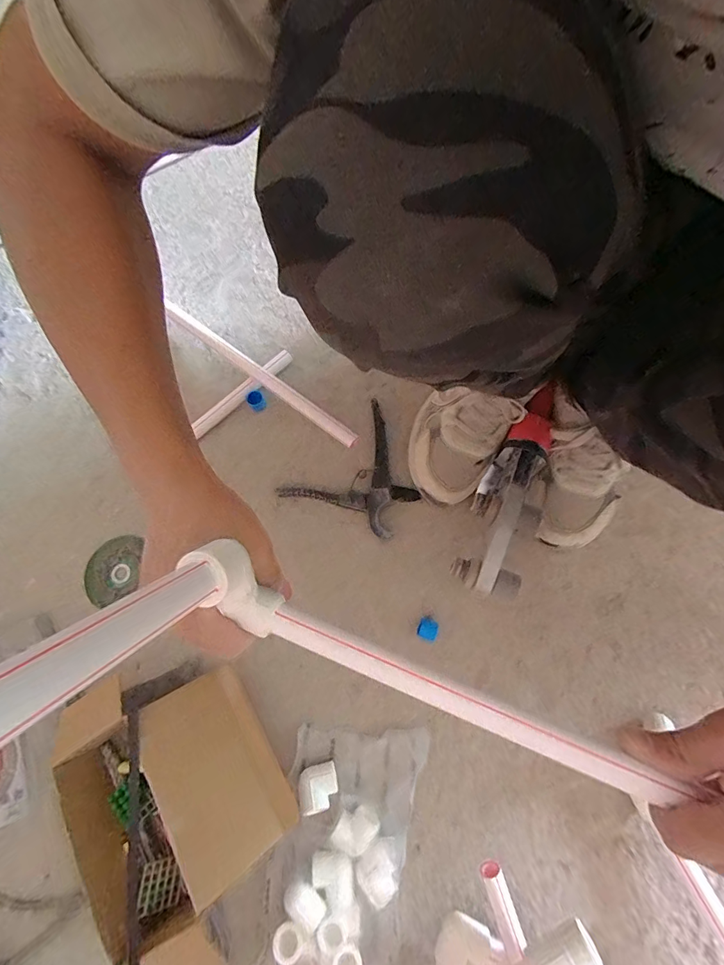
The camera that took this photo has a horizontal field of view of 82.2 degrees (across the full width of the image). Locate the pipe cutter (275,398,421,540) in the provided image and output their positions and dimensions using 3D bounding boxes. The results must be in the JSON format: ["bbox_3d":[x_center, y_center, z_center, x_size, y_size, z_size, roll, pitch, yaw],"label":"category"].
[{"bbox_3d":[0.004,-0.003,0.561,0.144,0.019,0.182,43,79,11],"label":"pipe cutter"}]

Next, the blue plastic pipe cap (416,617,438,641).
[{"bbox_3d":[0.080,0.177,0.502,0.024,0.009,0.023,15,75,5],"label":"blue plastic pipe cap"}]

